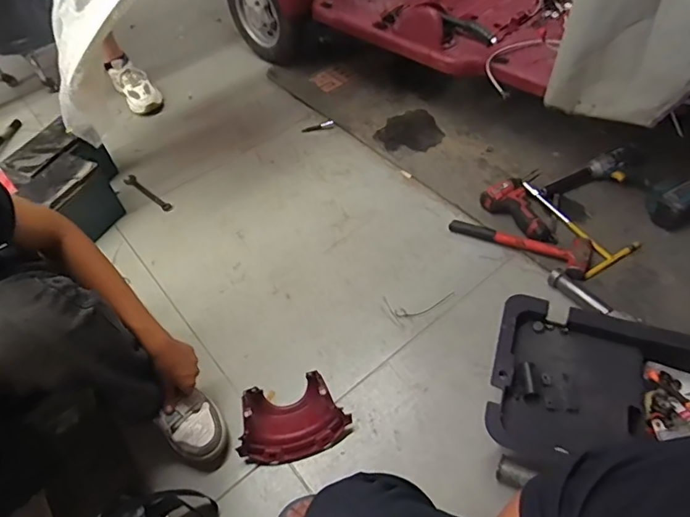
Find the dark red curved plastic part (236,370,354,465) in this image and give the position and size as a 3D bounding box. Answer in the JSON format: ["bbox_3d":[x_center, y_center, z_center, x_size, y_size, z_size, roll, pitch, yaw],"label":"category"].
[{"bbox_3d":[-0.097,0.299,0.920,0.209,0.095,0.137,-9,51,-3],"label":"dark red curved plastic part"}]

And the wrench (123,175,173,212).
[{"bbox_3d":[-0.574,-0.192,1.405,0.219,0.008,0.032,34,59,29],"label":"wrench"}]

